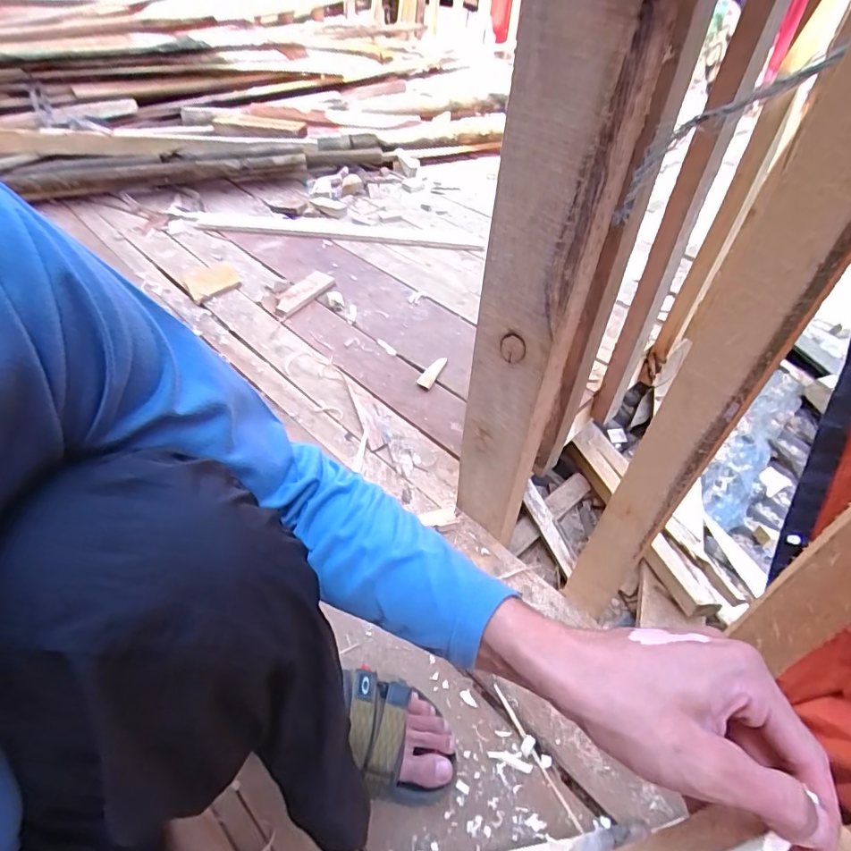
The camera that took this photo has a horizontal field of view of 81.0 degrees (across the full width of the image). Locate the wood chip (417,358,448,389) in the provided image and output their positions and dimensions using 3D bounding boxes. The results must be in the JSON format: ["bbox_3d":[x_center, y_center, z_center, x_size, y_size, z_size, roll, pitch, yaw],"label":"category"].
[{"bbox_3d":[0.013,-0.107,0.982,0.033,0.012,0.087,14,54,29],"label":"wood chip"}]

